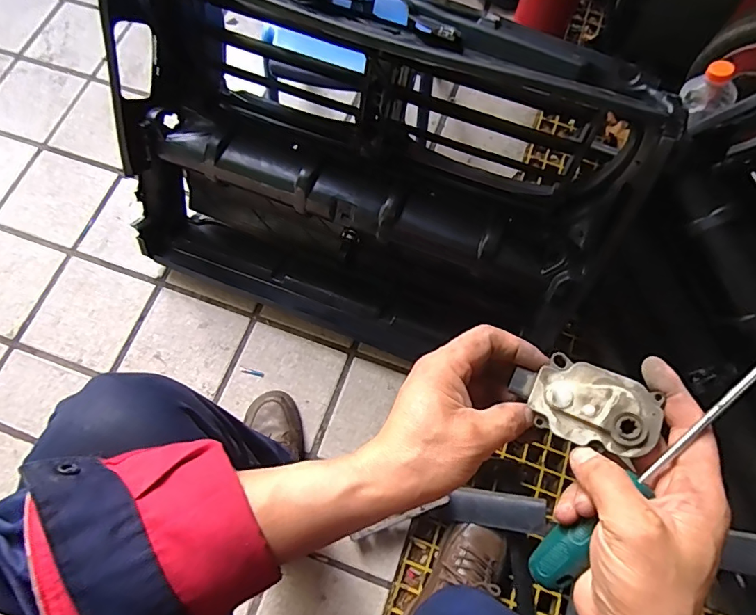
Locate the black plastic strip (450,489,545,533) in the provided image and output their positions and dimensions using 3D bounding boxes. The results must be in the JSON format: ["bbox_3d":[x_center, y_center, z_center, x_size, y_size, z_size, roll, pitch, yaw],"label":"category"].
[{"bbox_3d":[0.196,0.336,0.782,0.159,0.023,0.053,-6,69,26],"label":"black plastic strip"}]

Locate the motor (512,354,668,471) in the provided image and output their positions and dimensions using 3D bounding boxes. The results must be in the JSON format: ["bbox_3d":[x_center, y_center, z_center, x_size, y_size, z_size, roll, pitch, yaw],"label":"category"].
[{"bbox_3d":[0.140,0.066,0.324,0.088,0.028,0.052,18,86,19],"label":"motor"}]

